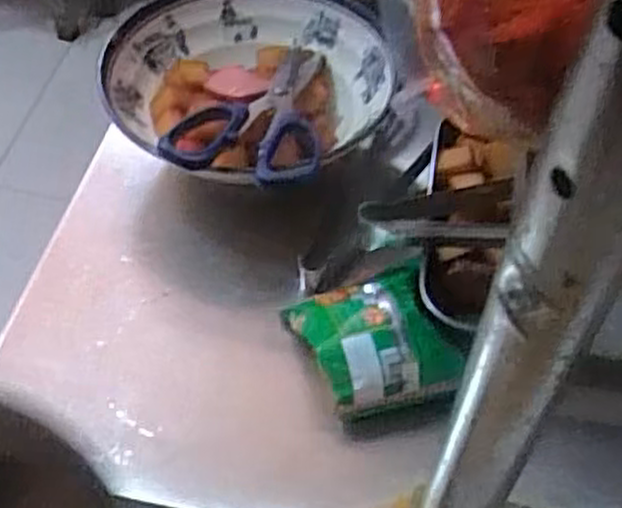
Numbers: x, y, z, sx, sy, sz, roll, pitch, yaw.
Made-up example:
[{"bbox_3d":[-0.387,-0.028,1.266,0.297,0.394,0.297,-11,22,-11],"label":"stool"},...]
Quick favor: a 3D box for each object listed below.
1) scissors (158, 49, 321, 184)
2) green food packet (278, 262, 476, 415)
[{"bbox_3d":[-0.022,-0.096,0.523,0.089,0.014,0.176,18,40,11],"label":"scissors"},{"bbox_3d":[0.040,0.047,0.465,0.087,0.021,0.084,-19,57,-9],"label":"green food packet"}]

